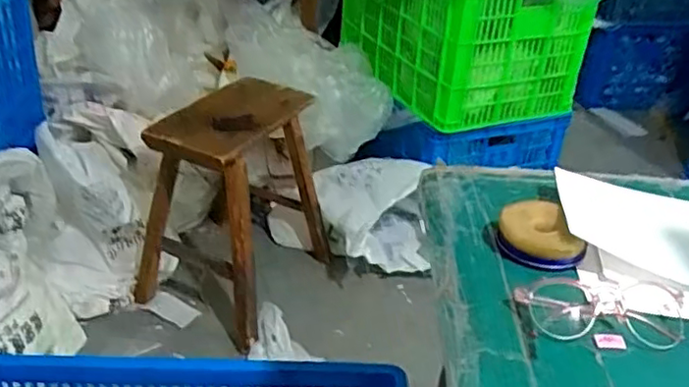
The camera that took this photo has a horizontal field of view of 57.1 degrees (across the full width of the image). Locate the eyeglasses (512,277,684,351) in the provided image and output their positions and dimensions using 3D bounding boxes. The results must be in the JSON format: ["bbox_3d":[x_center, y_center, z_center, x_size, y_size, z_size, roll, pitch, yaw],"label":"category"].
[{"bbox_3d":[0.193,0.087,0.468,0.120,0.025,0.045,3,32,-2],"label":"eyeglasses"}]

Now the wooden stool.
[{"bbox_3d":[-0.263,0.010,1.533,0.368,0.456,0.433,20,36,24],"label":"wooden stool"}]

